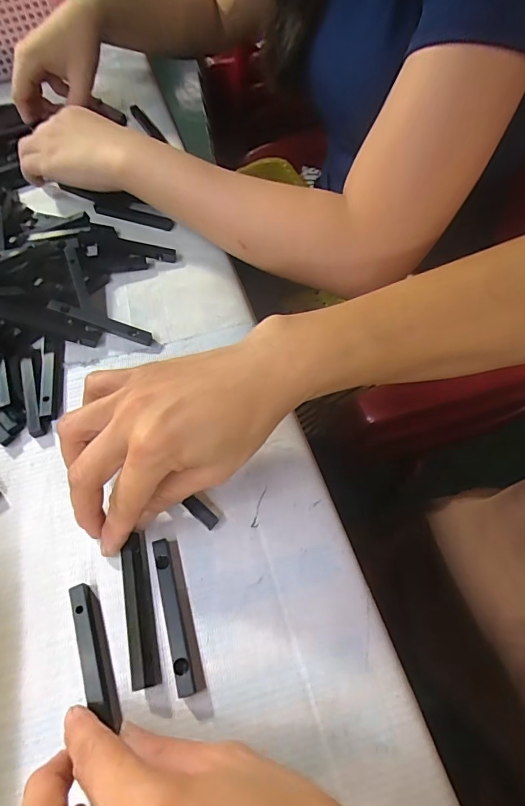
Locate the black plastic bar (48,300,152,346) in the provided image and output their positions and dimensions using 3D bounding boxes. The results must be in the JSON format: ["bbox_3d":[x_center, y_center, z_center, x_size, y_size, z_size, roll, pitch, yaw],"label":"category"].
[{"bbox_3d":[-0.117,-0.059,0.322,0.075,0.008,0.008,20,61,-5],"label":"black plastic bar"}]

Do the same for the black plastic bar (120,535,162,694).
[{"bbox_3d":[-0.065,0.107,0.234,0.014,0.008,0.073,-13,59,-7],"label":"black plastic bar"}]

